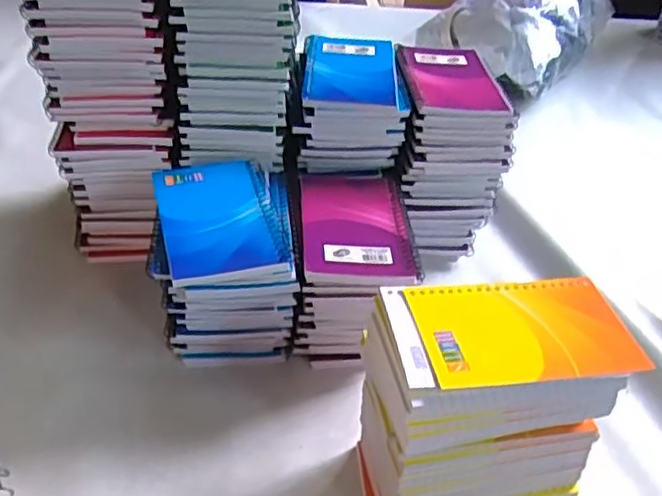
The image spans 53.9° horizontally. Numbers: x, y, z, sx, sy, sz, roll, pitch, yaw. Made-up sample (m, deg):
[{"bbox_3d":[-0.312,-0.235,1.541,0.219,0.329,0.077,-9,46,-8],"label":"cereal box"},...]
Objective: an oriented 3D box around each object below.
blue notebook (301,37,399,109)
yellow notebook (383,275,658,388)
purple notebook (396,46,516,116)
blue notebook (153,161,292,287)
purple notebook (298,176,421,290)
[{"bbox_3d":[0.017,-0.163,0.588,0.081,0.013,0.123,4,39,-4],"label":"blue notebook"},{"bbox_3d":[0.106,0.047,0.387,0.141,0.005,0.078,-2,39,-11],"label":"yellow notebook"},{"bbox_3d":[0.110,-0.157,0.602,0.085,0.011,0.120,0,39,-8],"label":"purple notebook"},{"bbox_3d":[-0.085,-0.024,0.487,0.081,0.012,0.129,-7,41,-17],"label":"blue notebook"},{"bbox_3d":[0.020,-0.023,0.531,0.087,0.018,0.163,-4,36,-4],"label":"purple notebook"}]

